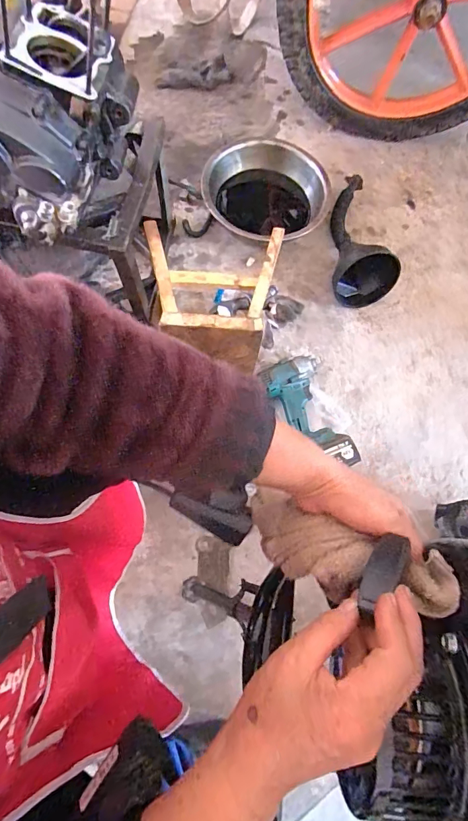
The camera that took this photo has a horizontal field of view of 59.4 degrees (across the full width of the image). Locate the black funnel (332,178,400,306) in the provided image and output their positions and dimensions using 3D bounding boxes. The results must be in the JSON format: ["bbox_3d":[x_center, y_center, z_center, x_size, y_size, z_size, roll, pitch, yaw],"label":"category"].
[{"bbox_3d":[0.291,-0.439,0.950,0.130,0.138,0.377,3,73,-3],"label":"black funnel"}]

